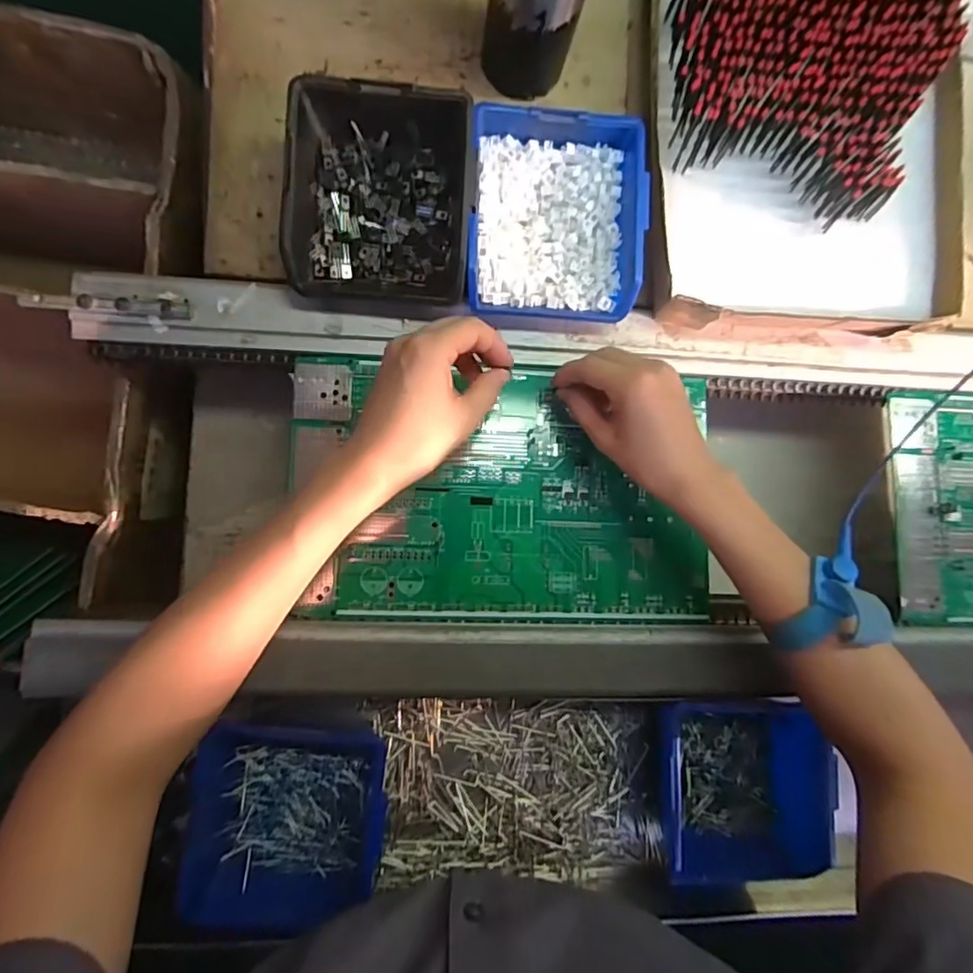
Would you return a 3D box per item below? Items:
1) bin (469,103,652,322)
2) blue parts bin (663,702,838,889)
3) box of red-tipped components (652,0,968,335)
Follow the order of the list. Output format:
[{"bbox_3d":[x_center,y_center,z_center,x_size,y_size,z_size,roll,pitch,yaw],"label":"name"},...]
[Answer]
[{"bbox_3d":[0.048,-0.188,0.398,0.118,0.056,0.128,3,85,-6],"label":"bin"},{"bbox_3d":[0.187,0.229,0.419,0.125,0.055,0.135,0,85,-6],"label":"blue parts bin"},{"bbox_3d":[0.240,-0.268,0.413,0.224,0.075,0.296,2,85,-6],"label":"box of red-tipped components"}]

